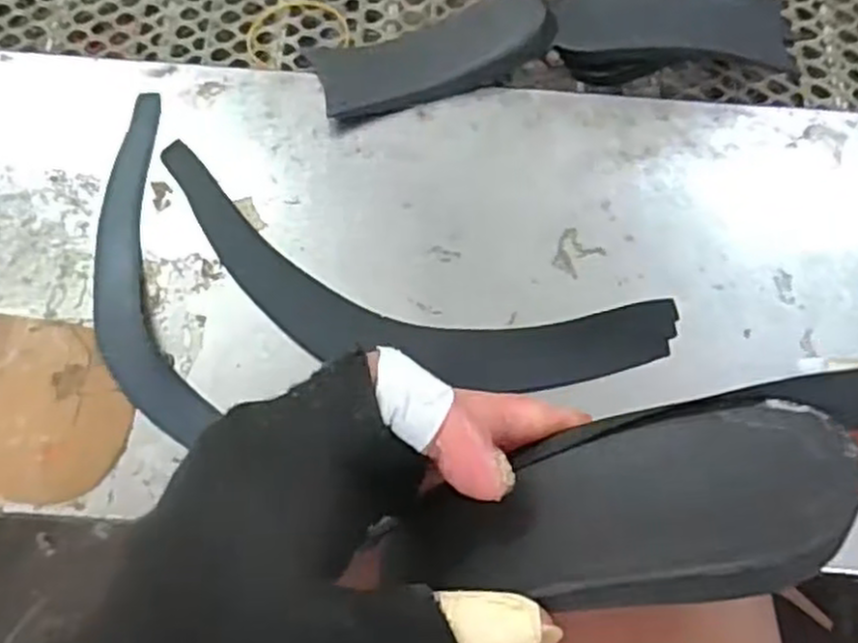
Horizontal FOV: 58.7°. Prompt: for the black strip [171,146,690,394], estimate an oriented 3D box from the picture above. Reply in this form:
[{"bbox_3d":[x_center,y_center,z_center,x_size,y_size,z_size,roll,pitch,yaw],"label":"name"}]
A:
[{"bbox_3d":[-0.015,-0.013,0.356,0.252,0.006,0.072,17,70,5],"label":"black strip"}]

